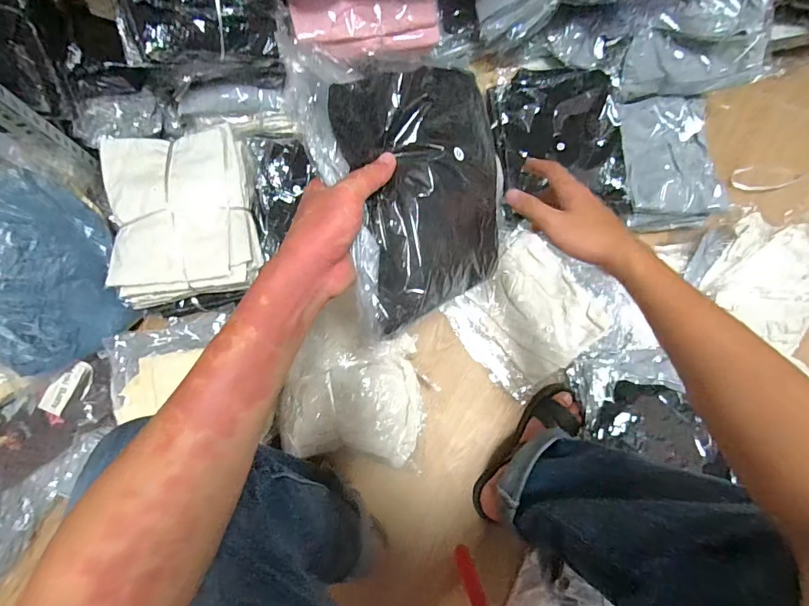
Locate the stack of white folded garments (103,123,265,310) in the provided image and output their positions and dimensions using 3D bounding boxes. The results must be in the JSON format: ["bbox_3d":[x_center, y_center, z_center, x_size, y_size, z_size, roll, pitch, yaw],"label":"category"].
[{"bbox_3d":[-0.372,-0.146,0.719,0.227,0.070,0.259,-9,77,-4],"label":"stack of white folded garments"}]

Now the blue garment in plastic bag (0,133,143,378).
[{"bbox_3d":[-0.581,-0.083,0.644,0.220,0.067,0.352,-29,110,-39],"label":"blue garment in plastic bag"}]

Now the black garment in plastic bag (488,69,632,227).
[{"bbox_3d":[0.271,-0.288,0.767,0.224,0.054,0.274,-4,87,8],"label":"black garment in plastic bag"}]

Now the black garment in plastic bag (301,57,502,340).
[{"bbox_3d":[0.019,-0.104,0.400,0.189,0.029,0.212,-23,106,-32],"label":"black garment in plastic bag"}]

